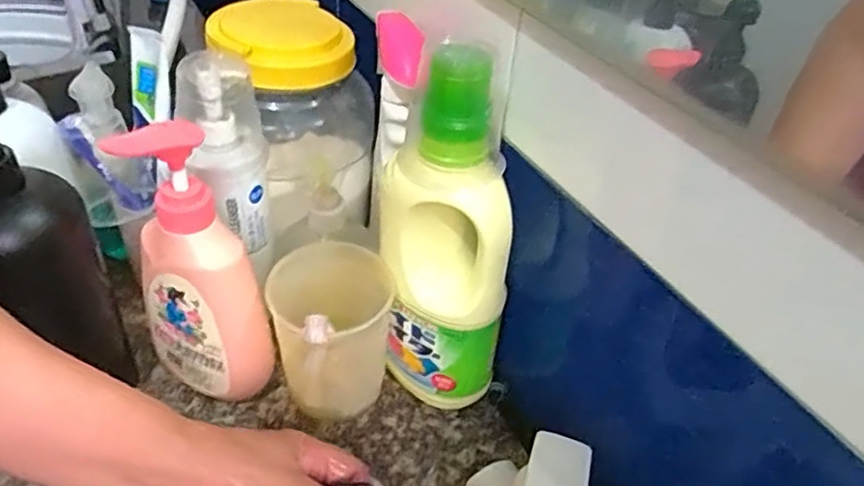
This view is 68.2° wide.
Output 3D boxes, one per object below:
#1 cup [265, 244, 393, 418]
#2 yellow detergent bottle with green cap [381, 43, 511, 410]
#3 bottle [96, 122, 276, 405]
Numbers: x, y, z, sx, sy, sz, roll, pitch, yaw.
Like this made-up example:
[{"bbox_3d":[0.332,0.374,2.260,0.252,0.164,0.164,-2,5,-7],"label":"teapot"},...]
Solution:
[{"bbox_3d":[-0.073,0.073,0.477,0.085,0.120,0.083,3,38,-3],"label":"cup"},{"bbox_3d":[0.007,0.010,0.453,0.087,0.279,0.071,-1,39,-8],"label":"yellow detergent bottle with green cap"},{"bbox_3d":[-0.165,0.018,0.444,0.092,0.199,0.053,29,44,27],"label":"bottle"}]

